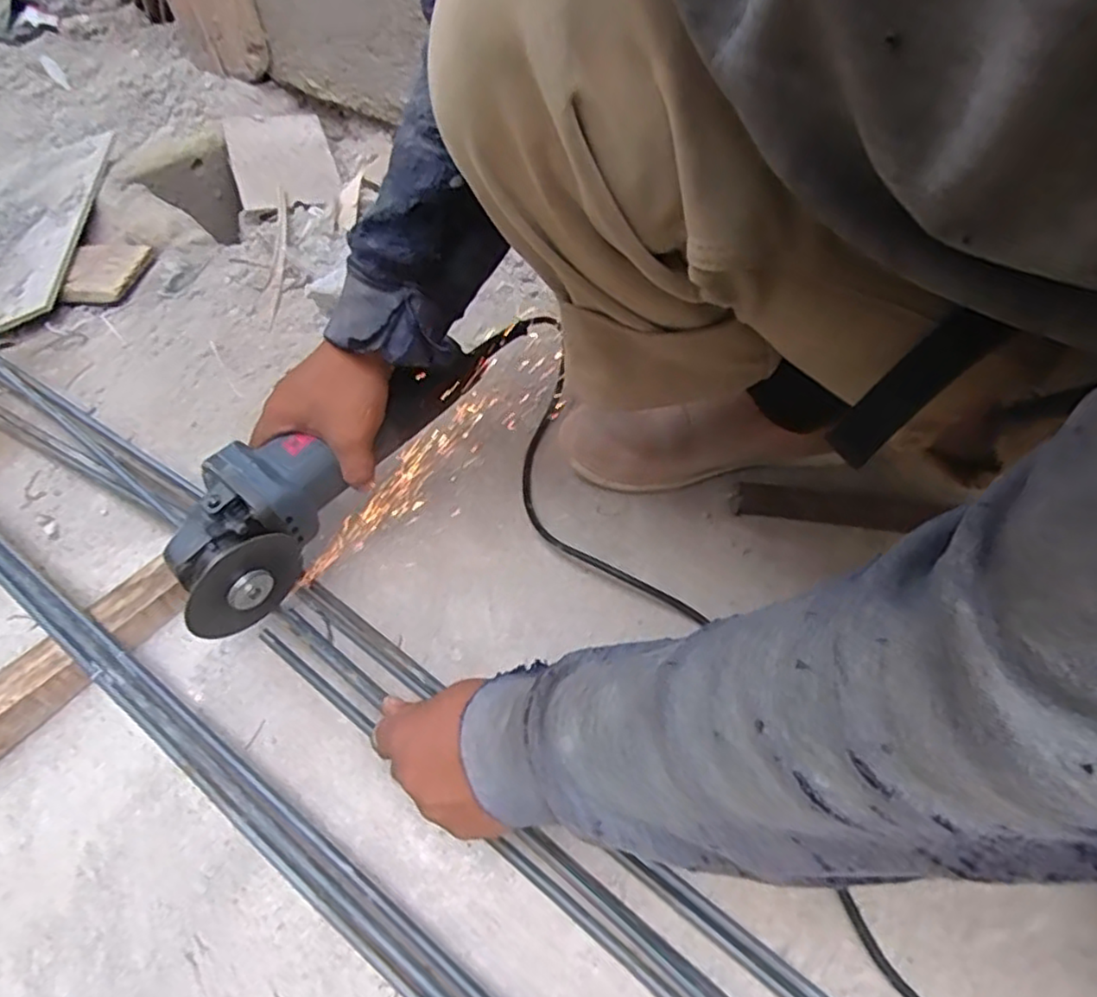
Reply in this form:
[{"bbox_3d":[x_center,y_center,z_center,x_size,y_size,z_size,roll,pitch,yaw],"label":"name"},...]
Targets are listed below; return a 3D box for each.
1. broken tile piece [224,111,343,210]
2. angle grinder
[{"bbox_3d":[-0.372,-0.474,0.962,0.138,0.014,0.200,-13,62,-26],"label":"broken tile piece"},{"bbox_3d":[-0.160,-0.021,0.494,0.072,0.076,0.259,28,58,23],"label":"angle grinder"}]

